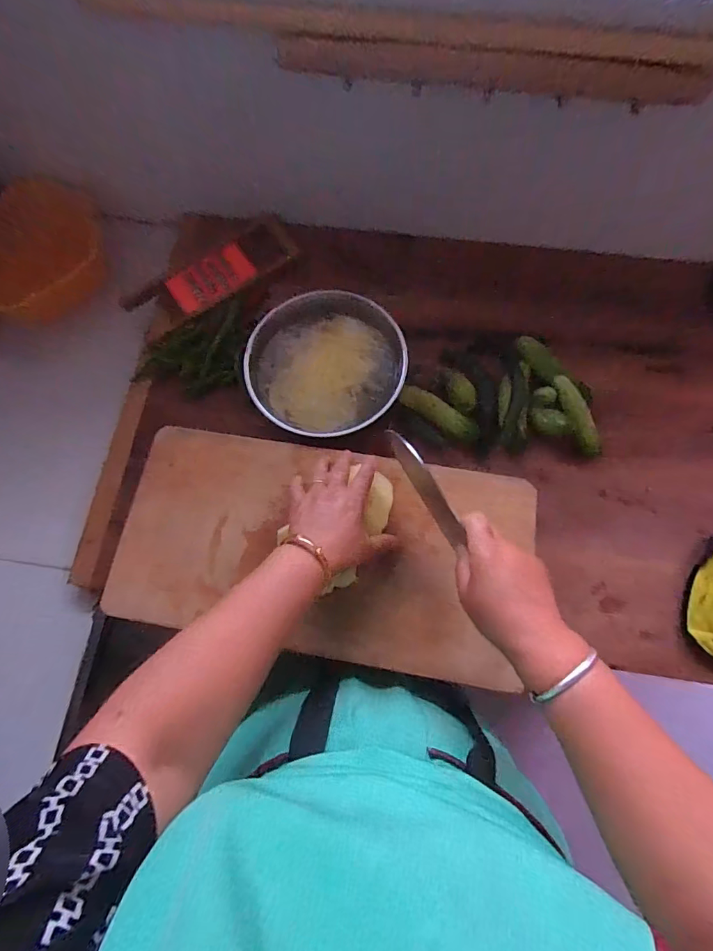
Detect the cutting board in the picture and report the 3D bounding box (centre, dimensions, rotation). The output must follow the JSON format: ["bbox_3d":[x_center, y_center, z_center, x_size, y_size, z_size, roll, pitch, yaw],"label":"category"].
[{"bbox_3d":[-0.042,0.080,0.509,0.464,0.035,0.229,9,73,3],"label":"cutting board"}]

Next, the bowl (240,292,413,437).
[{"bbox_3d":[-0.039,-0.148,0.597,0.200,0.075,0.188,0,73,0],"label":"bowl"}]

